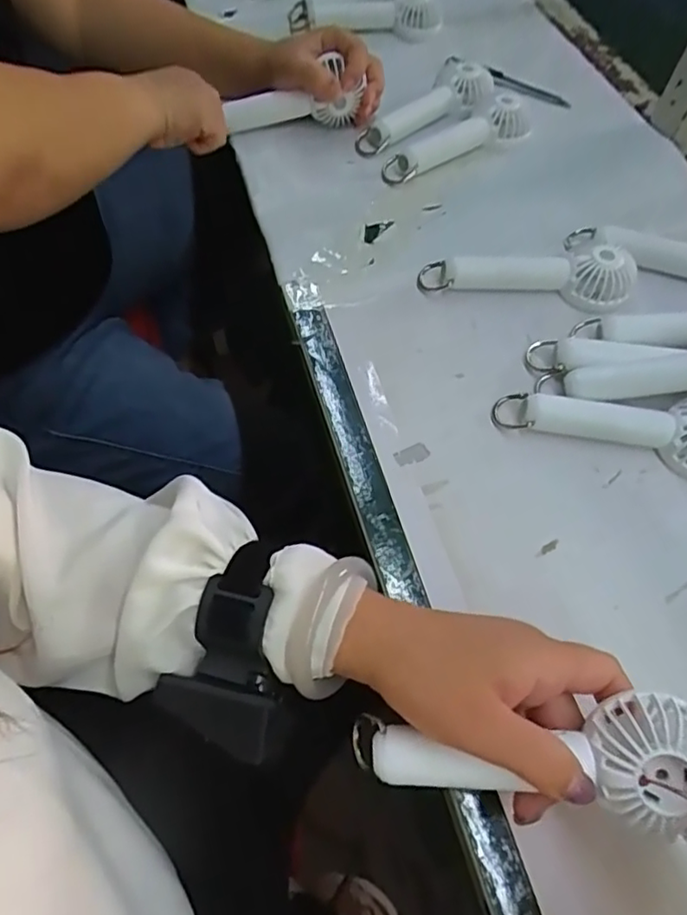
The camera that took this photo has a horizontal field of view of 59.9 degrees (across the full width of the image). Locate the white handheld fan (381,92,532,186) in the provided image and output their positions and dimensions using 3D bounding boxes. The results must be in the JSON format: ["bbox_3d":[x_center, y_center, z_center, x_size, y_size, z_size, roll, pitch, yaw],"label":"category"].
[{"bbox_3d":[0.110,-0.292,0.546,0.162,0.027,0.047,-31,66,-19],"label":"white handheld fan"}]

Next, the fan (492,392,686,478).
[{"bbox_3d":[0.185,-0.020,0.393,0.158,0.030,0.051,6,60,1],"label":"fan"}]

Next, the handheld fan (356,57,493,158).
[{"bbox_3d":[0.085,-0.329,0.565,0.165,0.031,0.052,-37,68,-21],"label":"handheld fan"}]

